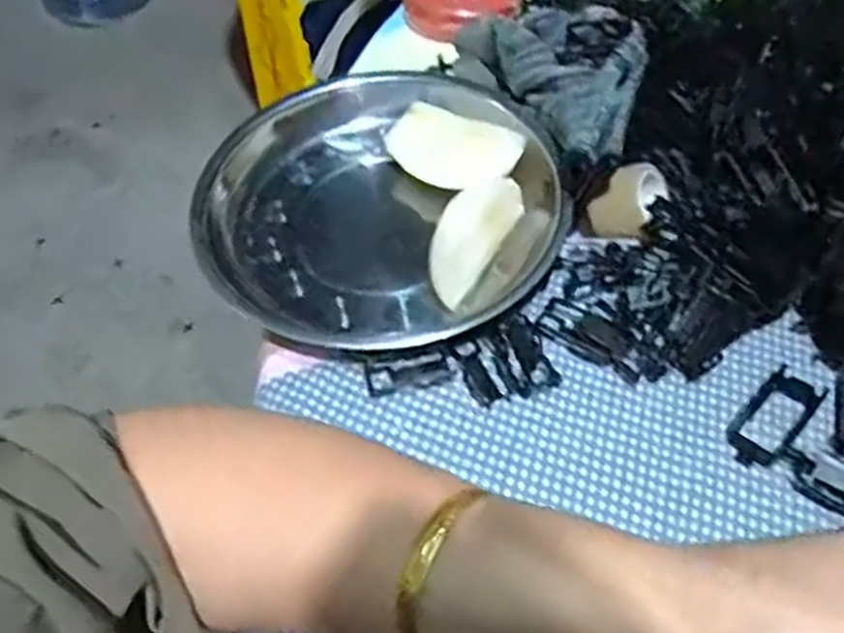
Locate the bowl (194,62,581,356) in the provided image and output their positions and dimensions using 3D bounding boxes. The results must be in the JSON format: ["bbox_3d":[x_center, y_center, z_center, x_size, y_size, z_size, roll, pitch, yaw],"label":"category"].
[{"bbox_3d":[-0.016,-0.062,0.394,0.174,0.036,0.181,-1,53,2],"label":"bowl"}]

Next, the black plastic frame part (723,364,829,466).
[{"bbox_3d":[0.152,0.043,0.330,0.023,0.006,0.052,36,62,26],"label":"black plastic frame part"}]

